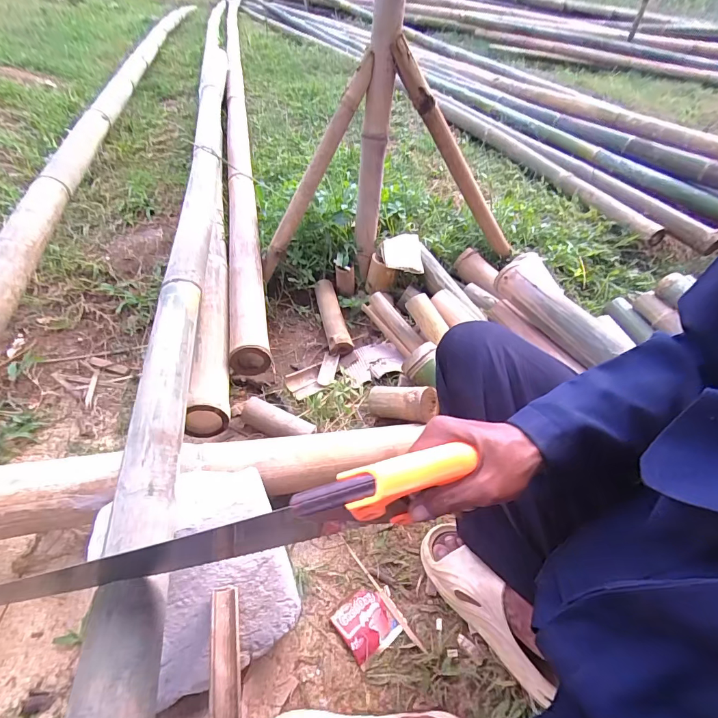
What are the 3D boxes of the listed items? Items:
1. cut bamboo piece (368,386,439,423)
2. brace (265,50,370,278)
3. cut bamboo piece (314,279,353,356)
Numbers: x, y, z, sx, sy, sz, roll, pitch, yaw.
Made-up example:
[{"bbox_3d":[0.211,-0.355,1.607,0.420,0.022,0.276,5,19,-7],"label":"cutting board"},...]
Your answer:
[{"bbox_3d":[0.082,0.085,0.750,0.140,0.058,0.058,-1,38,31],"label":"cut bamboo piece"},{"bbox_3d":[-0.109,-0.394,0.865,0.047,0.522,0.040,16,38,-31],"label":"brace"},{"bbox_3d":[-0.068,-0.107,0.965,0.054,0.052,0.233,-8,47,-14],"label":"cut bamboo piece"}]

